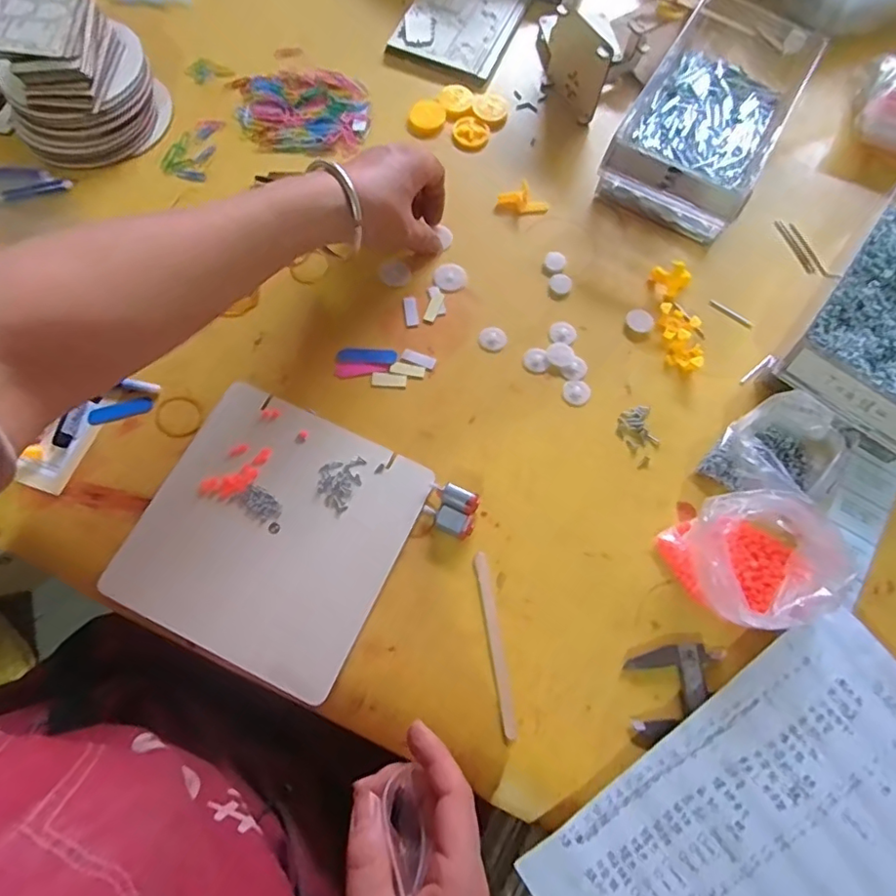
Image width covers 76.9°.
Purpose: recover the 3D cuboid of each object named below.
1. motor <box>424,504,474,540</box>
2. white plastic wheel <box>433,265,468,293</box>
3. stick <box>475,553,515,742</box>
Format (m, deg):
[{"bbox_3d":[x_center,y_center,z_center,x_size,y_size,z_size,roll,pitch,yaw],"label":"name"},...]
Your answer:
[{"bbox_3d":[0.000,0.052,0.406,0.037,0.013,0.017,24,71,6],"label":"motor"},{"bbox_3d":[0.002,-0.146,0.485,0.029,0.004,0.025,-4,71,-4],"label":"white plastic wheel"},{"bbox_3d":[0.032,0.132,0.385,0.009,0.004,0.120,-8,71,-5],"label":"stick"}]

